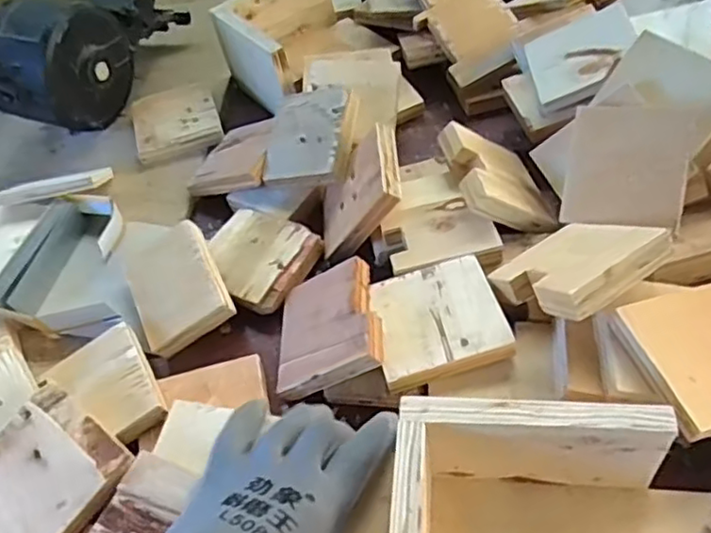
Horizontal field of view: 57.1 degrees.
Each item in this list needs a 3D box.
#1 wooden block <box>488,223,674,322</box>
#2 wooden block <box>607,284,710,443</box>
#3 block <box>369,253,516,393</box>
[{"bbox_3d":[0.150,-0.001,0.446,0.086,0.022,0.086,-33,21,-18],"label":"wooden block"},{"bbox_3d":[0.217,0.054,0.399,0.090,0.012,0.090,-12,53,-14],"label":"wooden block"},{"bbox_3d":[0.057,0.037,0.464,0.087,0.020,0.087,-12,51,-3],"label":"block"}]

